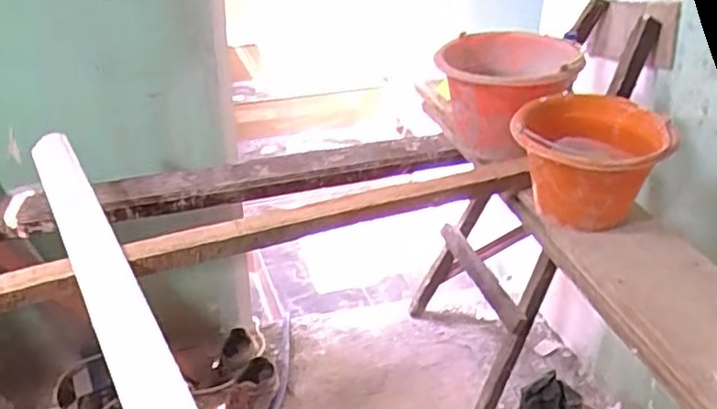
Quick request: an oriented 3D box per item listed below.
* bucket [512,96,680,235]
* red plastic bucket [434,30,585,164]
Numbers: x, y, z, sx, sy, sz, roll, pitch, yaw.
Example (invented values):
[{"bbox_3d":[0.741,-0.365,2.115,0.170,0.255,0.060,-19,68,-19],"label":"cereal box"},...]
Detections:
[{"bbox_3d":[0.385,-0.064,1.102,0.243,0.166,0.236,1,30,0],"label":"bucket"},{"bbox_3d":[0.292,-0.216,1.315,0.270,0.193,0.291,24,37,34],"label":"red plastic bucket"}]

